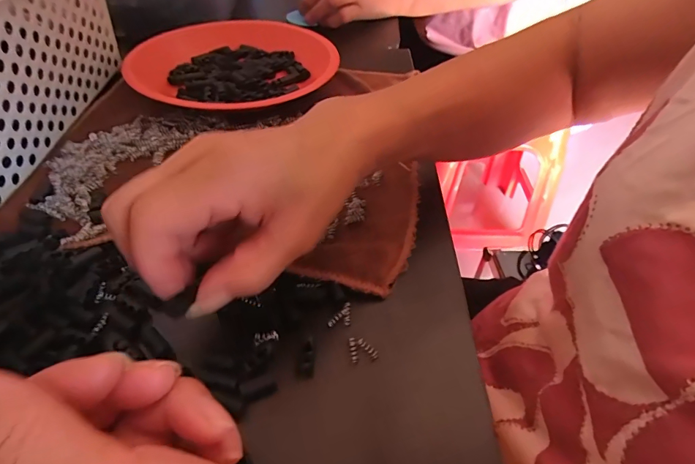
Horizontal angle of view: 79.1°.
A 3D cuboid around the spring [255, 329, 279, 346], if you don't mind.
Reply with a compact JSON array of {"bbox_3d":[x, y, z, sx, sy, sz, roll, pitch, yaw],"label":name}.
[{"bbox_3d":[-0.045,0.058,0.232,0.013,0.004,0.006,-7,50,-9],"label":"spring"}]

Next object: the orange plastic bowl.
[{"bbox_3d":[-0.109,-0.168,0.409,0.177,0.029,0.190,-8,50,-10],"label":"orange plastic bowl"}]

